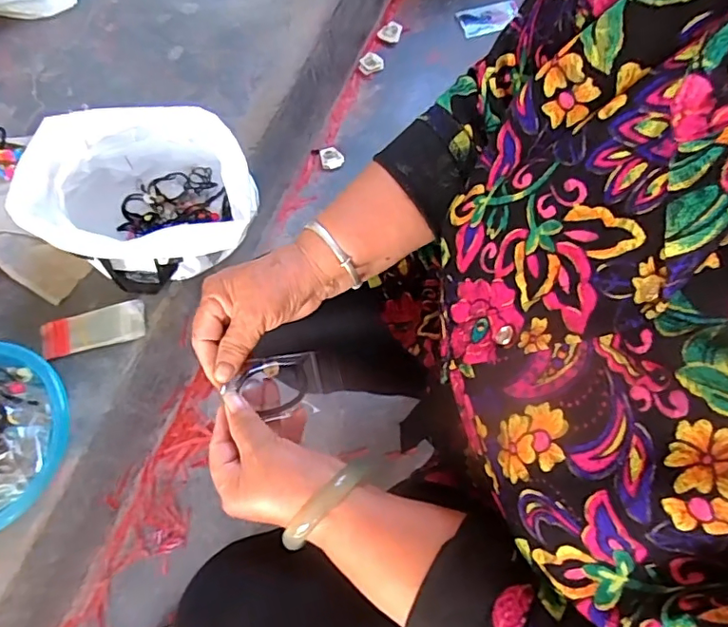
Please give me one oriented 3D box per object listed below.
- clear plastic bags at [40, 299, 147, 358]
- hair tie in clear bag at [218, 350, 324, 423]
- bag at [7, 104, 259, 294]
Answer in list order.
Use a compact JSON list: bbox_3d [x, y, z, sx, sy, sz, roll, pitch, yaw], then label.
[{"bbox_3d":[-0.366,0.019,0.725,0.132,0.008,0.058,-14,69,-3],"label":"clear plastic bags"},{"bbox_3d":[-0.067,0.058,0.423,0.068,0.014,0.048,-7,75,-28],"label":"hair tie in clear bag"},{"bbox_3d":[-0.297,-0.161,0.720,0.281,0.161,0.212,-18,69,-4],"label":"bag"}]

